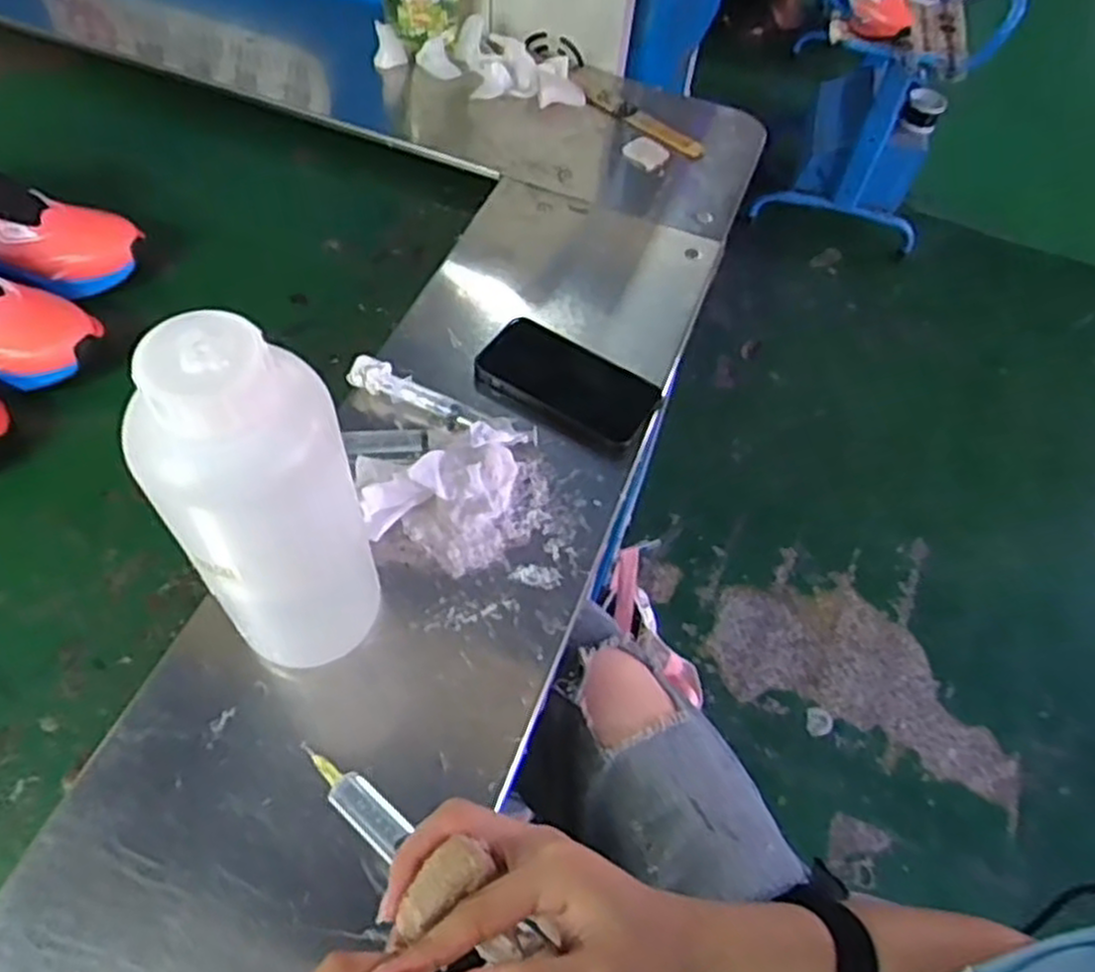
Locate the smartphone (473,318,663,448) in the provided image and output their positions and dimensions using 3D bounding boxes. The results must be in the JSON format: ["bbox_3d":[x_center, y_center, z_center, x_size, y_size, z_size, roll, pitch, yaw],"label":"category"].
[{"bbox_3d":[0.015,-0.087,0.650,0.148,0.012,0.079,25,60,12],"label":"smartphone"}]

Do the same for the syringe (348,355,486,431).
[{"bbox_3d":[-0.103,-0.072,0.627,0.114,0.028,0.022,20,59,9],"label":"syringe"}]

